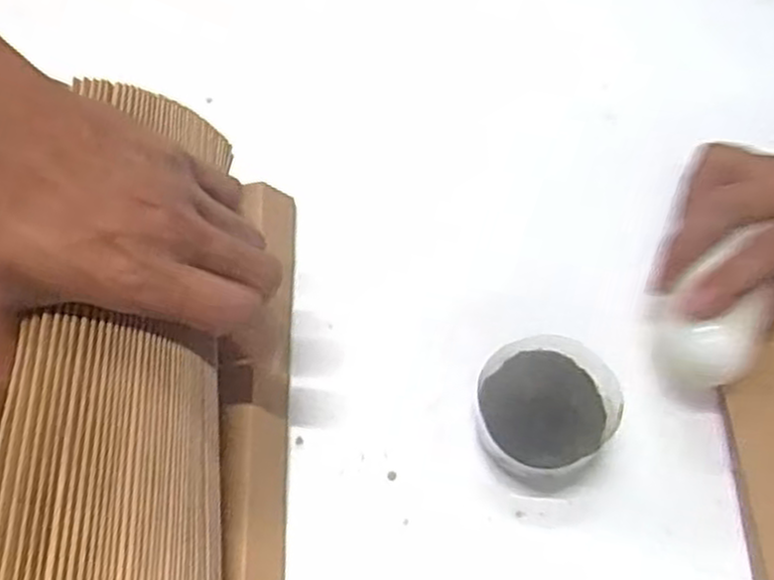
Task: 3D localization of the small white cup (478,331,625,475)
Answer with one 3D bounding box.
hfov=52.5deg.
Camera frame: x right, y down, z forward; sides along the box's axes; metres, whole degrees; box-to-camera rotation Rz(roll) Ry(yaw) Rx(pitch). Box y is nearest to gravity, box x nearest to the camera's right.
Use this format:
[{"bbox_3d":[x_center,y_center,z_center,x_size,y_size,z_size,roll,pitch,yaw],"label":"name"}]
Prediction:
[{"bbox_3d":[0.072,0.055,0.365,0.063,0.034,0.060,0,61,0],"label":"small white cup"}]

